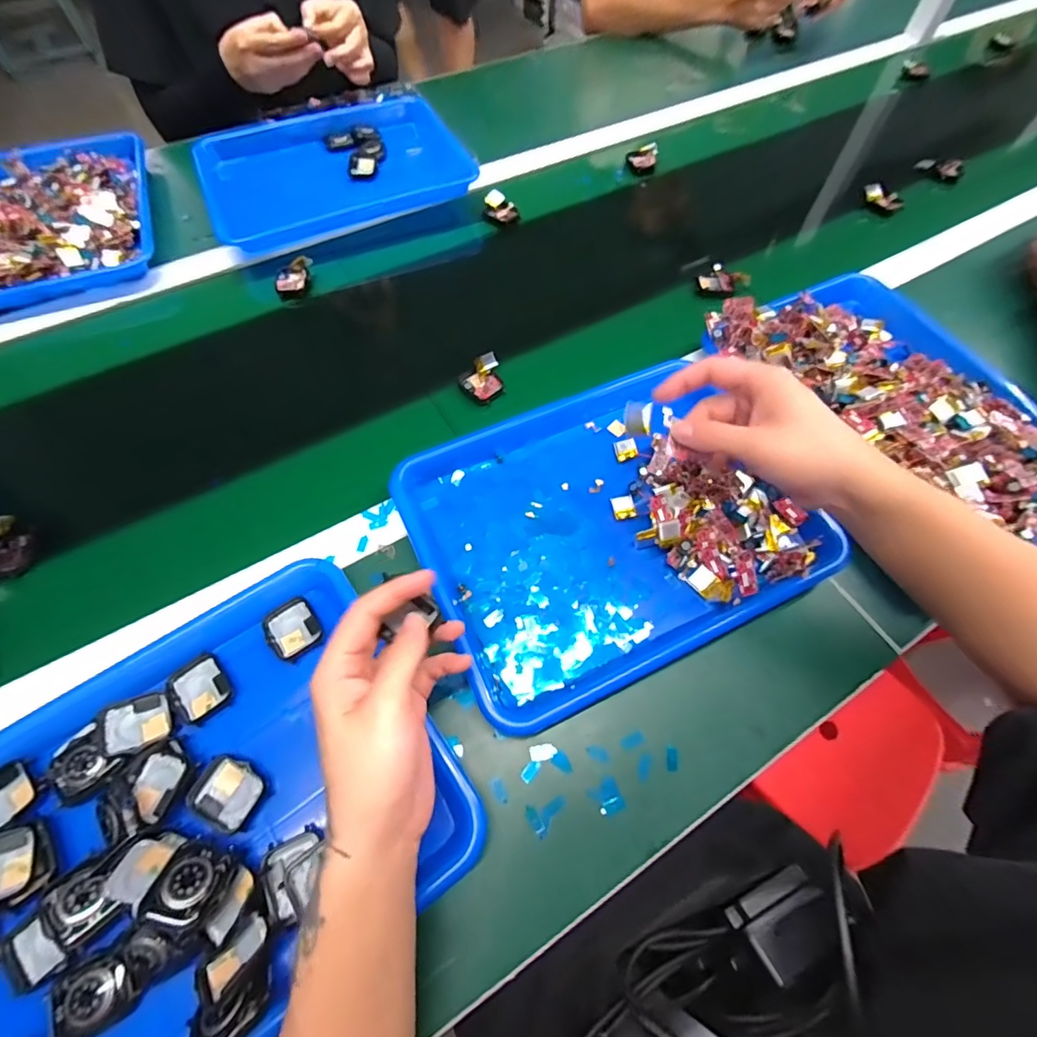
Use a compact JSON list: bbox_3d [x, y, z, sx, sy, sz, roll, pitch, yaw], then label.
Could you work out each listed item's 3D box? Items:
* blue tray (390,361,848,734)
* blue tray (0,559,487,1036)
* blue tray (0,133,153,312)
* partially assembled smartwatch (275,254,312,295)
[{"bbox_3d":[0.074,0.001,0.436,0.316,0.034,0.261,-23,67,-12],"label":"blue tray"},{"bbox_3d":[-0.220,0.204,0.323,0.331,0.053,0.256,-32,64,-18],"label":"blue tray"},{"bbox_3d":[-0.605,-0.387,0.622,0.255,0.048,0.305,-20,66,-10],"label":"blue tray"},{"bbox_3d":[-0.269,-0.291,0.586,0.047,0.021,0.041,-19,66,-10],"label":"partially assembled smartwatch"}]

